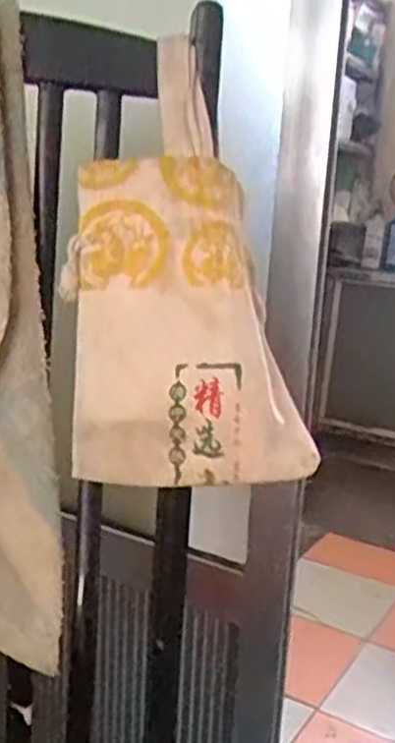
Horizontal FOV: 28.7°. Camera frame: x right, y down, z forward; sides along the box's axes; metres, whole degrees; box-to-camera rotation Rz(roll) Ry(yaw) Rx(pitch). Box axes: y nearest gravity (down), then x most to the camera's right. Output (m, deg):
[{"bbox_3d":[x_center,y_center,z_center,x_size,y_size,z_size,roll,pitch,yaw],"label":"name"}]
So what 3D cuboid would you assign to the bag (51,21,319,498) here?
[{"bbox_3d":[0.000,-0.067,0.577,0.191,0.289,0.077,1,12,-12],"label":"bag"}]

